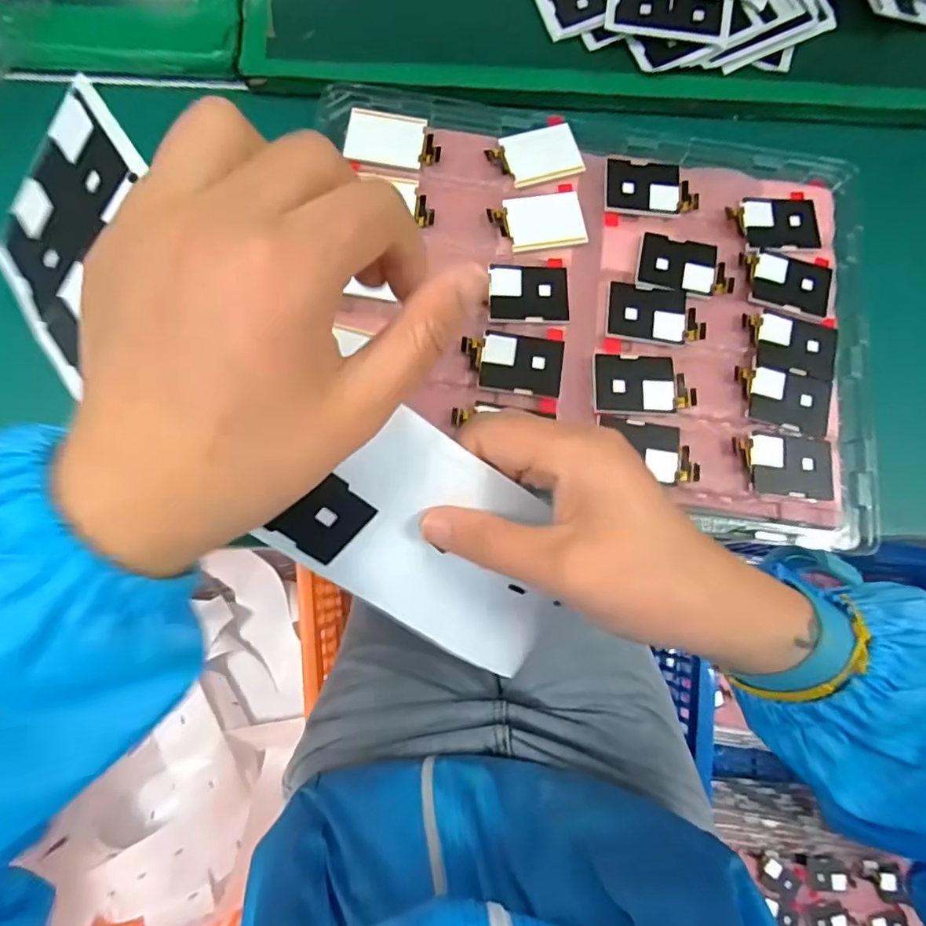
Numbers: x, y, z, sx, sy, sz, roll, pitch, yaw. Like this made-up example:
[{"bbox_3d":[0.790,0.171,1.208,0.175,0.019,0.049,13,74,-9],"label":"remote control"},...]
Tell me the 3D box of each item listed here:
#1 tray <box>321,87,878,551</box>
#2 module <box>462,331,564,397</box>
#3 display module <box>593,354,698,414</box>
[{"bbox_3d":[0.083,-0.099,0.334,0.330,0.027,0.255,8,78,-3],"label":"tray"},{"bbox_3d":[0.029,-0.058,0.317,0.057,0.006,0.036,9,77,-3],"label":"module"},{"bbox_3d":[0.104,-0.046,0.318,0.057,0.004,0.035,0,78,-5],"label":"display module"}]

